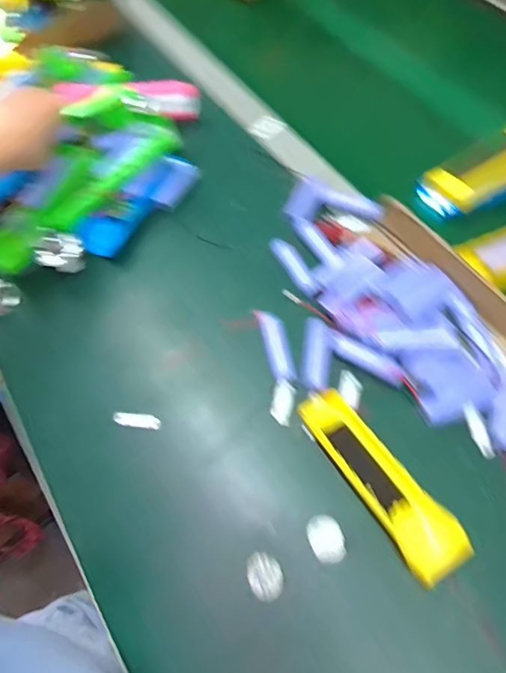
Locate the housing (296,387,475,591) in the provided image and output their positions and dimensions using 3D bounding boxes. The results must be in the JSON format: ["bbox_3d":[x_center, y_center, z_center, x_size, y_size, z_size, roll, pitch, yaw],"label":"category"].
[{"bbox_3d":[0.104,0.115,0.398,0.049,0.022,0.166,-30,64,-13],"label":"housing"}]

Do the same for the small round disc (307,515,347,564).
[{"bbox_3d":[0.059,0.164,0.393,0.027,0.004,0.036,-20,62,-7],"label":"small round disc"}]

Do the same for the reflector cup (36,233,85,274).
[{"bbox_3d":[-0.207,-0.091,0.526,0.047,0.030,0.034,-21,62,-8],"label":"reflector cup"}]

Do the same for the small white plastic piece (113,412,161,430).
[{"bbox_3d":[-0.108,0.078,0.449,0.045,0.009,0.012,6,62,7],"label":"small white plastic piece"}]

